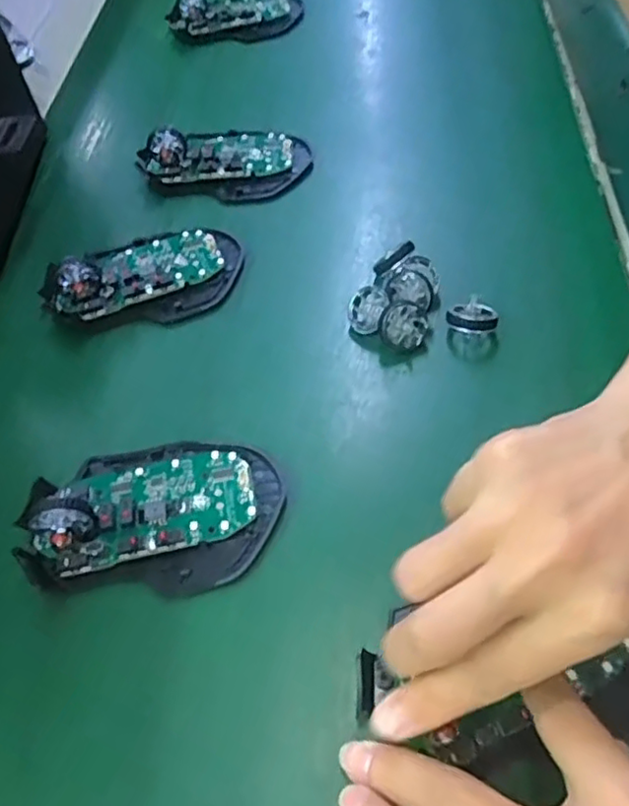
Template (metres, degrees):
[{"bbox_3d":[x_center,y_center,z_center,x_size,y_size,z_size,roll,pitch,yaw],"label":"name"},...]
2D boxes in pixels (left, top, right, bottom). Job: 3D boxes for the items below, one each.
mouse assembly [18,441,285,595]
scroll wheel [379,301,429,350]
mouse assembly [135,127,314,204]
[{"bbox_3d":[-0.073,0.051,0.298,0.112,0.028,0.071,1,56,2],"label":"mouse assembly"},{"bbox_3d":[0.047,-0.041,0.342,0.025,0.009,0.025,0,94,3],"label":"scroll wheel"},{"bbox_3d":[-0.062,-0.170,0.441,0.113,0.029,0.063,10,57,8],"label":"mouse assembly"}]

